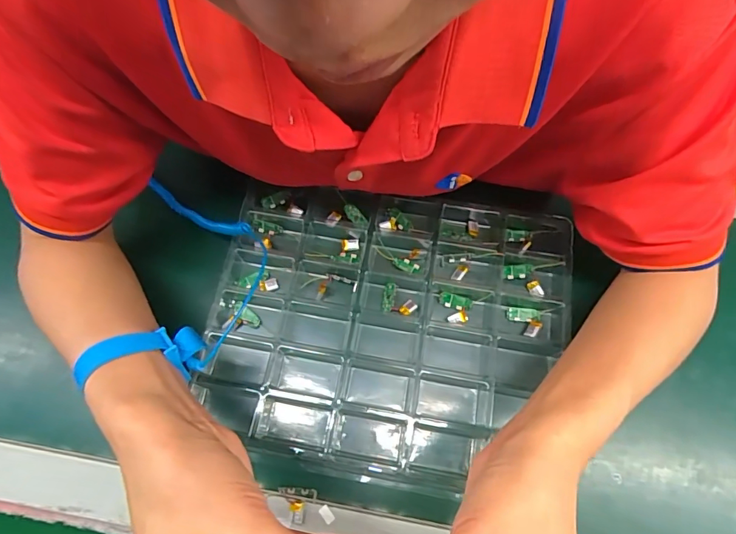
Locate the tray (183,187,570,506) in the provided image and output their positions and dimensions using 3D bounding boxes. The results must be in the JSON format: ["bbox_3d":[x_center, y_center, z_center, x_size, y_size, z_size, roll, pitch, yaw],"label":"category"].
[{"bbox_3d":[0.017,0.045,0.375,0.290,0.040,0.248,10,70,4],"label":"tray"}]

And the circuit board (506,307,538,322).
[{"bbox_3d":[0.134,0.041,0.384,0.027,0.007,0.011,6,70,2],"label":"circuit board"}]

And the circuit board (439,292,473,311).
[{"bbox_3d":[0.076,0.030,0.384,0.028,0.004,0.012,12,70,4],"label":"circuit board"}]

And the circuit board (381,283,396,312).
[{"bbox_3d":[0.018,0.027,0.386,0.010,0.010,0.025,8,70,3],"label":"circuit board"}]

